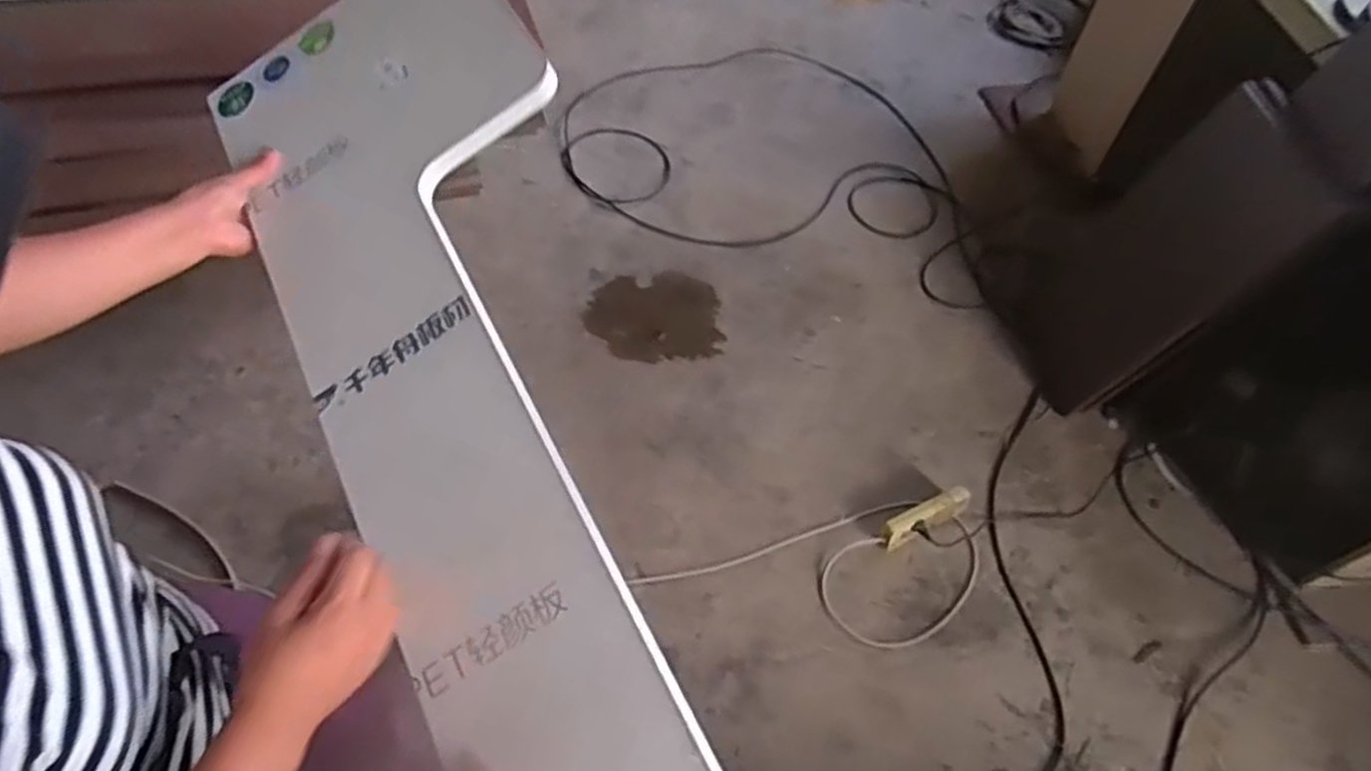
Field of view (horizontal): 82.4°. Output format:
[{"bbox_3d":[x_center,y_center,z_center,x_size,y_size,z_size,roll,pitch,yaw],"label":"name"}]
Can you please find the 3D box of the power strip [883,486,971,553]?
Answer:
[{"bbox_3d":[0.539,0.287,1.735,0.260,0.025,0.060,-22,59,-25],"label":"power strip"}]

